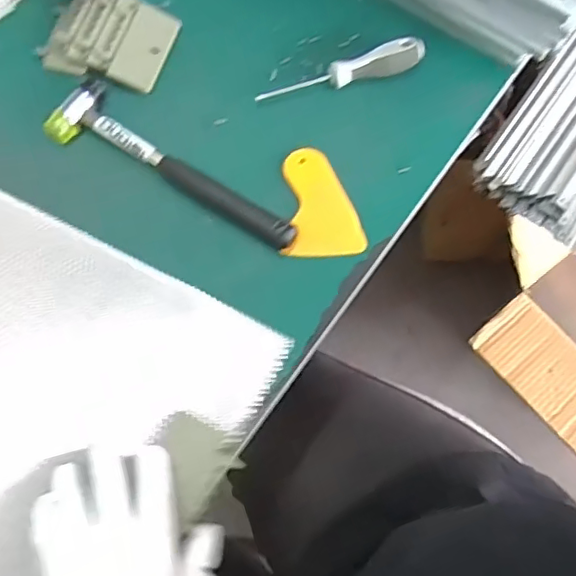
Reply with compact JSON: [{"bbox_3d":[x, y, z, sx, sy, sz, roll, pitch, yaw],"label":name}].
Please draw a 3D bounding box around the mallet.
[{"bbox_3d":[-0.103,-0.095,0.493,0.236,0.021,0.064,38,75,13],"label":"mallet"}]

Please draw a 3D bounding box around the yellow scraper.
[{"bbox_3d":[0.031,-0.075,0.497,0.067,0.004,0.102,1,71,1],"label":"yellow scraper"}]

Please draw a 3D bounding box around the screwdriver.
[{"bbox_3d":[0.051,-0.194,0.526,0.154,0.027,0.027,-18,71,-5],"label":"screwdriver"}]

